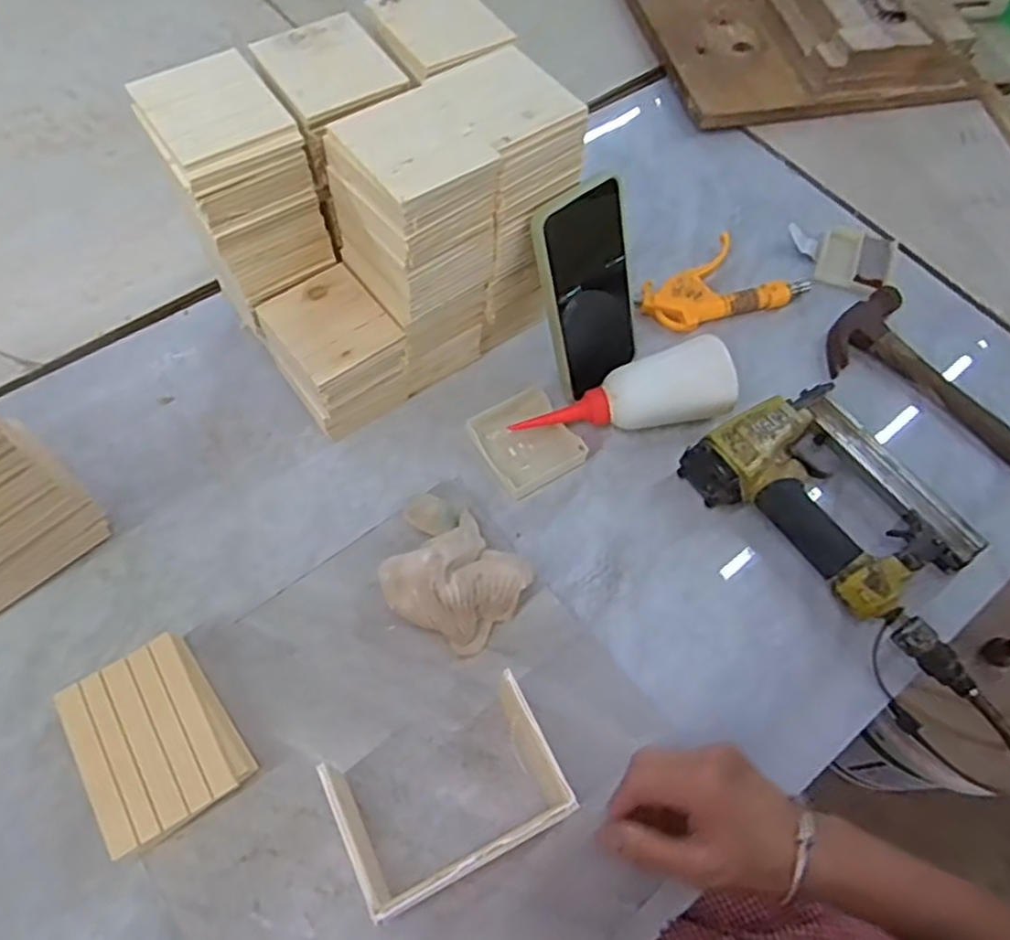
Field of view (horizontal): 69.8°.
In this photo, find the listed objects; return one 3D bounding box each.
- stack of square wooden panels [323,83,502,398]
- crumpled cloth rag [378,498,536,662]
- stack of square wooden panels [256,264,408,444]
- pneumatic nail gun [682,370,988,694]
[{"bbox_3d":[-0.058,-0.153,0.530,0.093,0.206,0.089,-38,70,-21],"label":"stack of square wooden panels"},{"bbox_3d":[-0.044,0.066,0.502,0.085,0.054,0.110,-35,69,-20],"label":"crumpled cloth rag"},{"bbox_3d":[-0.130,-0.082,0.556,0.084,0.096,0.086,-32,68,-19],"label":"stack of square wooden panels"},{"bbox_3d":[0.266,0.037,0.546,0.134,0.047,0.235,-37,70,-21],"label":"pneumatic nail gun"}]

